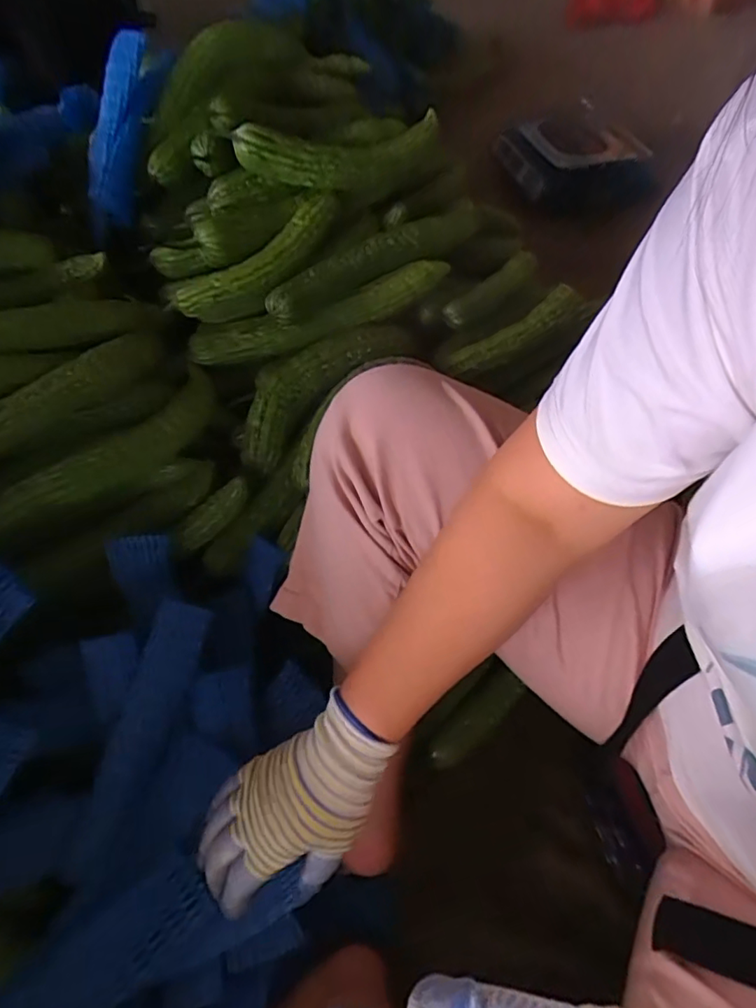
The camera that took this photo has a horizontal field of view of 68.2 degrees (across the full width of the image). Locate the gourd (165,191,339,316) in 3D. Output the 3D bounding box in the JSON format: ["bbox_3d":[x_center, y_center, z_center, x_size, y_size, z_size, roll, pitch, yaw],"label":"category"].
[{"bbox_3d":[-0.128,-0.273,0.628,0.219,0.057,0.059,-37,61,-9],"label":"gourd"}]

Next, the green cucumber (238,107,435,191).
[{"bbox_3d":[-0.030,-0.410,0.645,0.264,0.072,0.072,-28,58,-34],"label":"green cucumber"}]

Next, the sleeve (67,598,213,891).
[{"bbox_3d":[-0.212,0.206,0.508,0.048,0.015,0.233,21,66,-17],"label":"sleeve"}]

